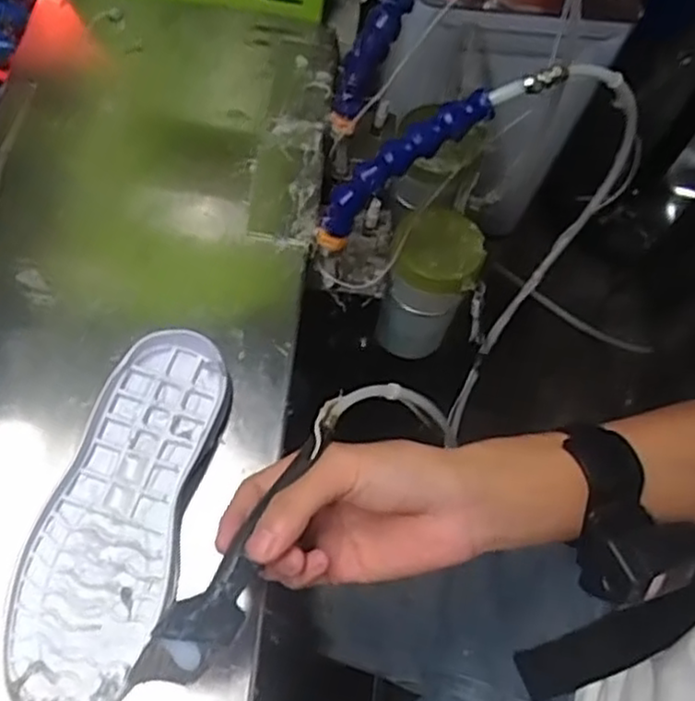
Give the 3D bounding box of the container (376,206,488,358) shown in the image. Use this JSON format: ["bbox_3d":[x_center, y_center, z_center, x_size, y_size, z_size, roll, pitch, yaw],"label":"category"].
[{"bbox_3d":[0.065,-0.059,0.619,0.073,0.125,0.077,21,61,1],"label":"container"}]

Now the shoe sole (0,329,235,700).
[{"bbox_3d":[-0.126,0.091,0.403,0.078,0.022,0.216,19,61,0],"label":"shoe sole"}]

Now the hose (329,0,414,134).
[{"bbox_3d":[0.024,-0.221,0.487,0.029,0.196,0.019,-5,61,-29],"label":"hose"}]

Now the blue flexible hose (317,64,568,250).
[{"bbox_3d":[0.047,-0.128,0.464,0.189,0.042,0.018,-32,62,24],"label":"blue flexible hose"}]

